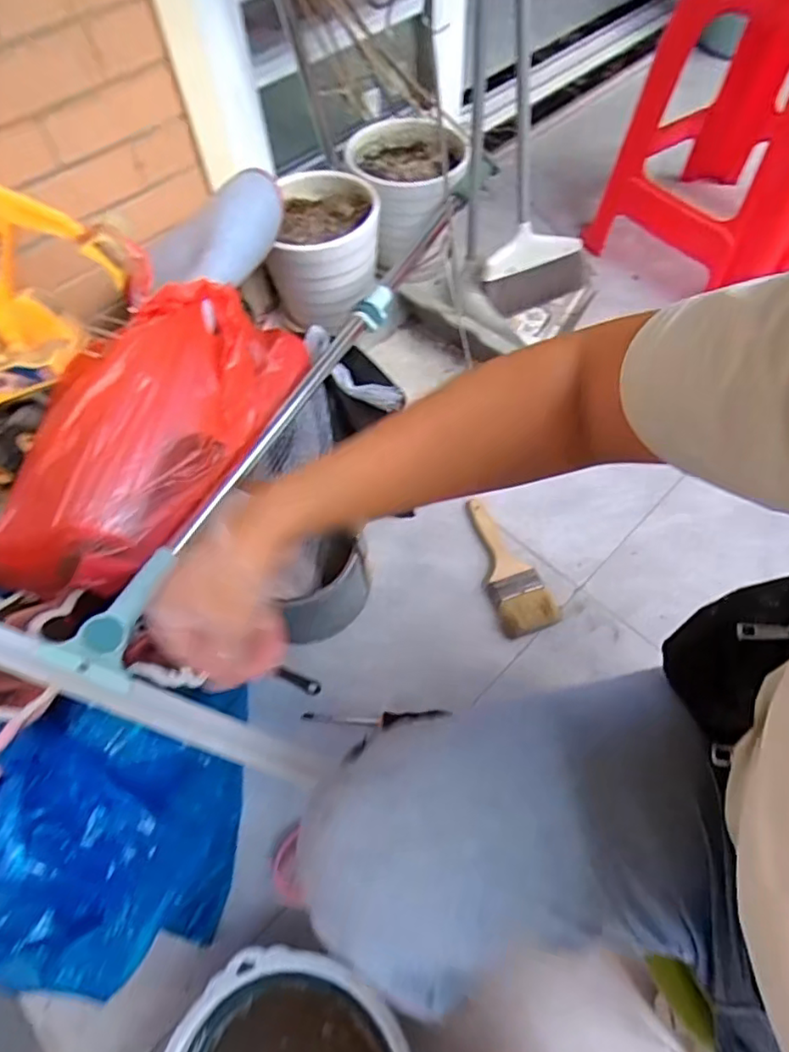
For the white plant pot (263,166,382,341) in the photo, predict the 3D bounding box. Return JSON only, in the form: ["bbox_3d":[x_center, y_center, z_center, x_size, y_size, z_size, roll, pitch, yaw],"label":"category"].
[{"bbox_3d":[-0.114,-0.459,1.022,0.178,0.184,0.166,-1,60,2],"label":"white plant pot"}]

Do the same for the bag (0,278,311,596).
[{"bbox_3d":[-0.270,-0.120,0.630,0.225,0.112,0.398,15,62,12],"label":"bag"}]

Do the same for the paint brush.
[{"bbox_3d":[0.157,0.047,0.840,0.079,0.032,0.218,-16,60,-6],"label":"paint brush"}]

